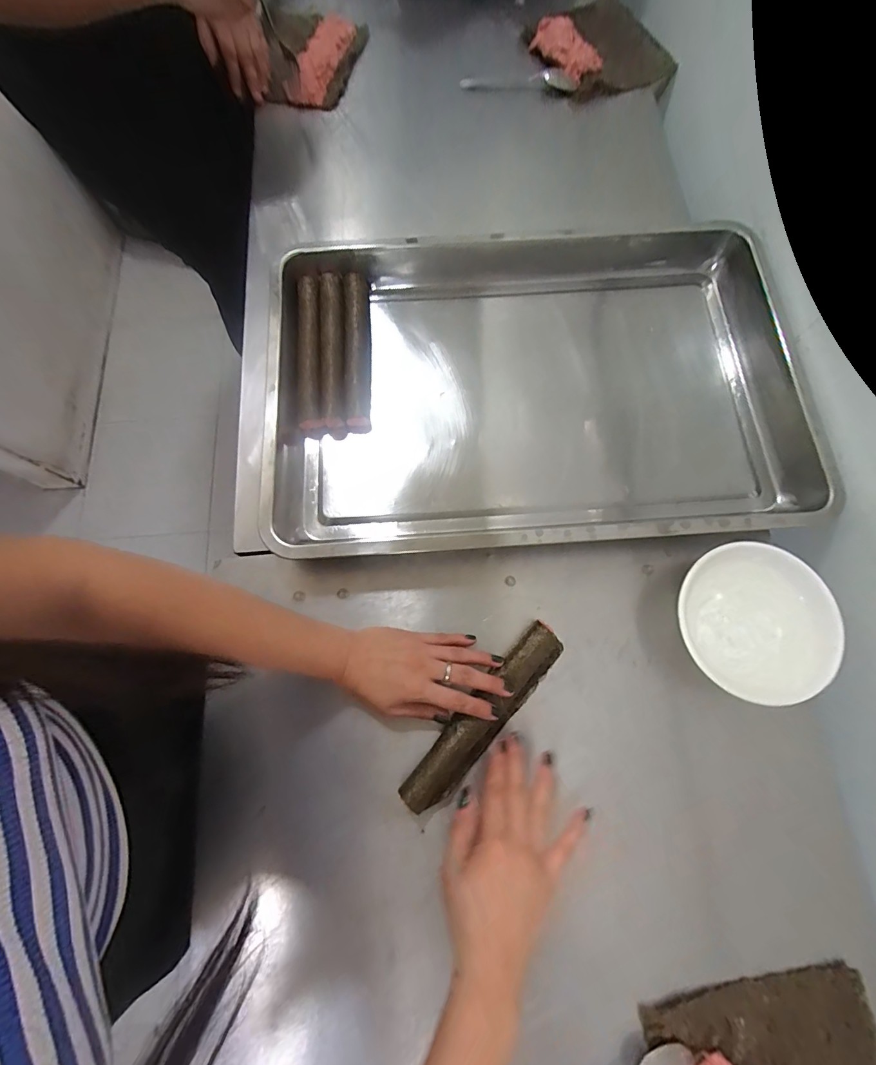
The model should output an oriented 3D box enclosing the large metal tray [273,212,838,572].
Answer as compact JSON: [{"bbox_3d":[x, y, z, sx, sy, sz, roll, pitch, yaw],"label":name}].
[{"bbox_3d":[0.110,-0.171,0.496,0.595,0.054,0.390,-3,75,-1],"label":"large metal tray"}]

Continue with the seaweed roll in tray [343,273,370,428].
[{"bbox_3d":[-0.097,-0.221,0.510,0.029,0.030,0.189,-3,75,-1],"label":"seaweed roll in tray"}]

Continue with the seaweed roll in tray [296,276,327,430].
[{"bbox_3d":[-0.153,-0.215,0.507,0.026,0.030,0.186,-5,75,-1],"label":"seaweed roll in tray"}]

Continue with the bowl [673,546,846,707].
[{"bbox_3d":[0.302,0.087,0.420,0.135,0.059,0.140,0,75,0],"label":"bowl"}]

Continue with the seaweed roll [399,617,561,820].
[{"bbox_3d":[0.047,0.176,0.411,0.042,0.028,0.202,41,78,11],"label":"seaweed roll"}]

